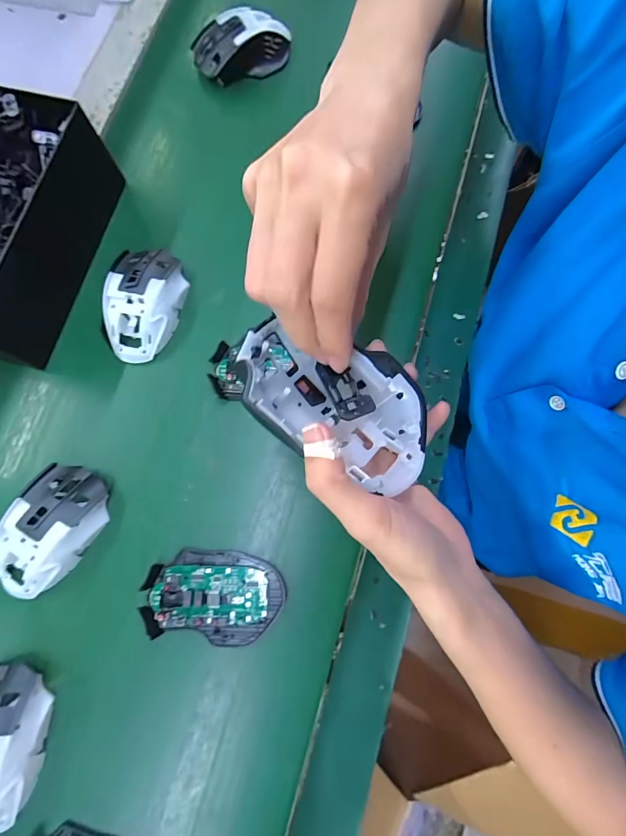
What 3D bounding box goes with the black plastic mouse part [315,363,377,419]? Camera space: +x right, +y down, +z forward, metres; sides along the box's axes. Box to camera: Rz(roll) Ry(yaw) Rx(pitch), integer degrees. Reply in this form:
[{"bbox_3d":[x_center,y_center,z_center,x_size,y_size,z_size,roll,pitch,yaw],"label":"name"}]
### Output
[{"bbox_3d":[0.017,-0.016,0.204,0.020,0.004,0.034,-27,79,-5],"label":"black plastic mouse part"}]

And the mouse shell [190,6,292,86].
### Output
[{"bbox_3d":[-0.081,-0.424,0.446,0.110,0.043,0.060,-17,78,-3],"label":"mouse shell"}]

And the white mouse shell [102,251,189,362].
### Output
[{"bbox_3d":[-0.164,-0.115,0.378,0.066,0.035,0.116,7,78,2],"label":"white mouse shell"}]

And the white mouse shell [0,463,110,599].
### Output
[{"bbox_3d":[-0.228,0.098,0.333,0.064,0.035,0.114,29,79,7],"label":"white mouse shell"}]

